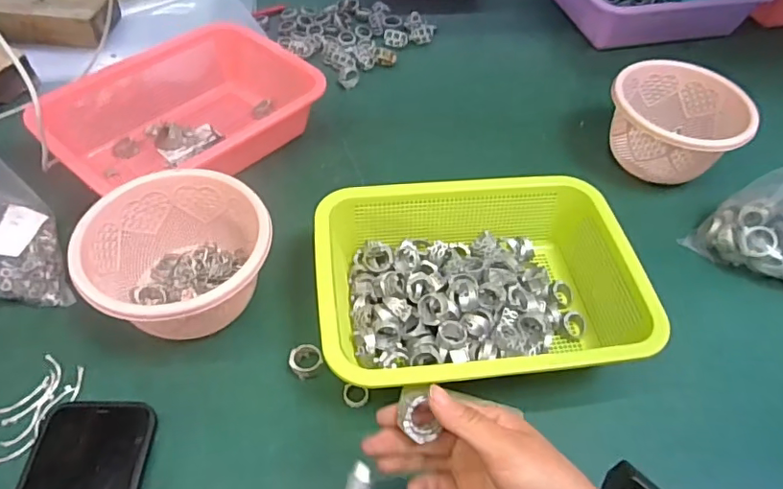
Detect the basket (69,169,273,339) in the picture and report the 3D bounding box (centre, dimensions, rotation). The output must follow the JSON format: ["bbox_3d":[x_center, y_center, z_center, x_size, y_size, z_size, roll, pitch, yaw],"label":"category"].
[{"bbox_3d":[-0.183,0.013,0.466,0.143,0.086,0.130,2,52,-3],"label":"basket"}]

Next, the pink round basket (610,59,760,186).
[{"bbox_3d":[0.318,-0.133,0.617,0.142,0.088,0.133,2,52,-3],"label":"pink round basket"}]

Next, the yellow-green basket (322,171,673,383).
[{"bbox_3d":[0.070,0.030,0.475,0.267,0.070,0.196,-1,52,-5],"label":"yellow-green basket"}]

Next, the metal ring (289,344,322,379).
[{"bbox_3d":[-0.072,0.099,0.453,0.027,0.016,0.024,-10,54,-12],"label":"metal ring"}]

